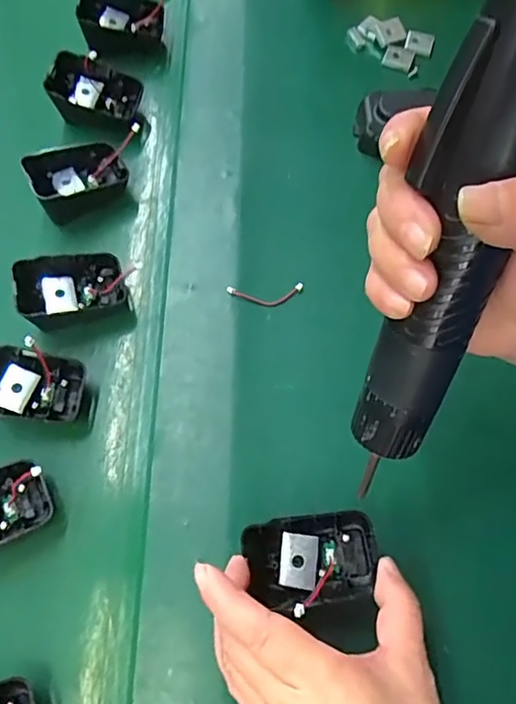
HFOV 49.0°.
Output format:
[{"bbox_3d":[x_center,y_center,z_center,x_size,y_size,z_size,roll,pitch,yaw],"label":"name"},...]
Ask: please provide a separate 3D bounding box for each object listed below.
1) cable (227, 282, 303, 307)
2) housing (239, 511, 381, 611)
[{"bbox_3d":[0.005,-0.039,0.389,0.052,0.004,0.014,-3,68,2],"label":"cable"},{"bbox_3d":[0.030,0.112,0.304,0.069,0.022,0.044,-10,68,-1],"label":"housing"}]

